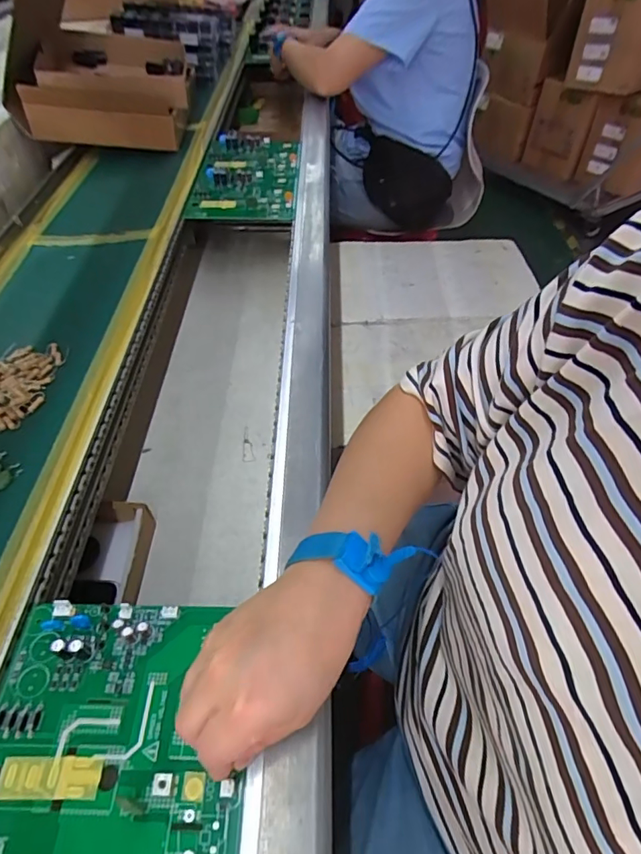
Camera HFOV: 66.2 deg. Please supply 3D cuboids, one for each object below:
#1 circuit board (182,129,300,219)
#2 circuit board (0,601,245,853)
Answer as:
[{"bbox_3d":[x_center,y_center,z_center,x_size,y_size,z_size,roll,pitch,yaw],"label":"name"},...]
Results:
[{"bbox_3d":[-0.116,-0.414,0.802,0.156,0.023,0.283,1,48,0],"label":"circuit board"},{"bbox_3d":[-0.125,0.178,0.301,0.153,0.014,0.138,1,50,-2],"label":"circuit board"}]

